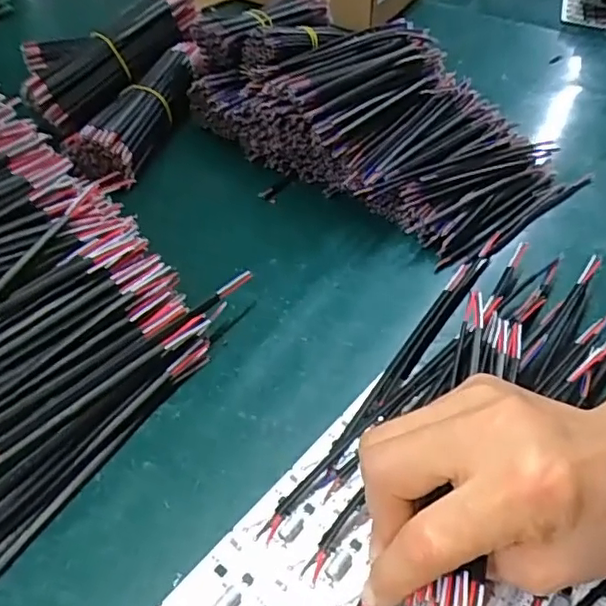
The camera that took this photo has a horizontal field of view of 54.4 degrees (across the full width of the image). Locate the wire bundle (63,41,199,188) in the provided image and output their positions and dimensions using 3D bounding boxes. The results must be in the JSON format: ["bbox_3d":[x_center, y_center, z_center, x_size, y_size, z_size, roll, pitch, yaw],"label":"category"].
[{"bbox_3d":[-0.130,-0.153,0.474,0.052,0.042,0.165,12,45,11],"label":"wire bundle"}]

